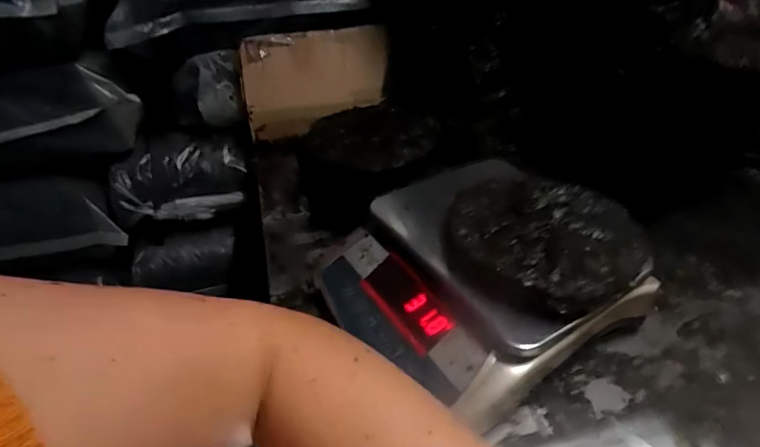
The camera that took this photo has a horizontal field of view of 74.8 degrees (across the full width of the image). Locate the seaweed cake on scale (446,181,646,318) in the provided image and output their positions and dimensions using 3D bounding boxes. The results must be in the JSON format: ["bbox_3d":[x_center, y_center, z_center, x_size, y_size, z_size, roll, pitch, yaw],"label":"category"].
[{"bbox_3d":[0.184,0.016,0.568,0.199,0.039,0.204,-1,36,1],"label":"seaweed cake on scale"}]

